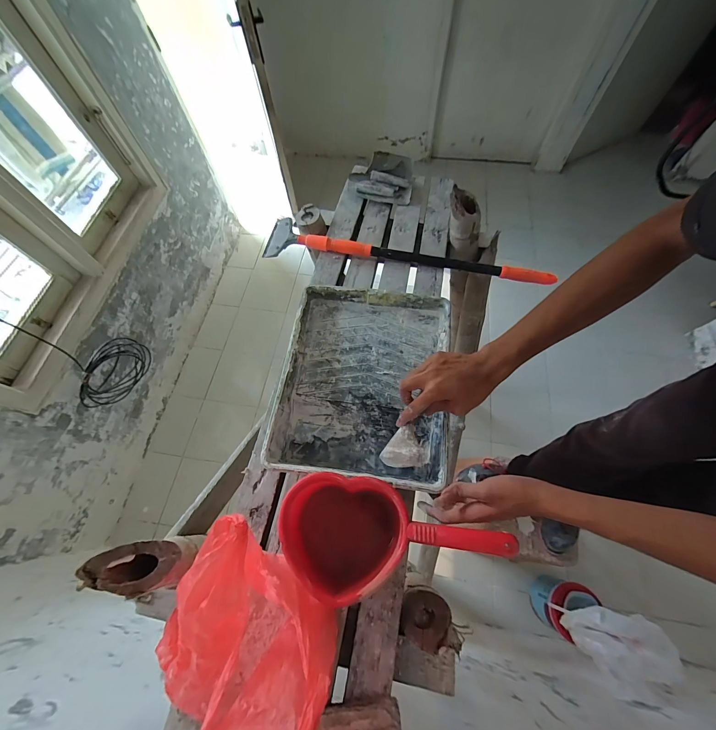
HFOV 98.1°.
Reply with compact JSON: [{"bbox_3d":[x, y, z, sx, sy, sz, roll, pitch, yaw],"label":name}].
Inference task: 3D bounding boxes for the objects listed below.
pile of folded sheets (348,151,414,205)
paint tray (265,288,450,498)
[{"bbox_3d":[0.060,-0.489,0.811,0.164,0.045,0.143,6,66,4],"label":"pile of folded sheets"},{"bbox_3d":[0.012,0.027,0.556,0.273,0.073,0.332,7,66,5],"label":"paint tray"}]

